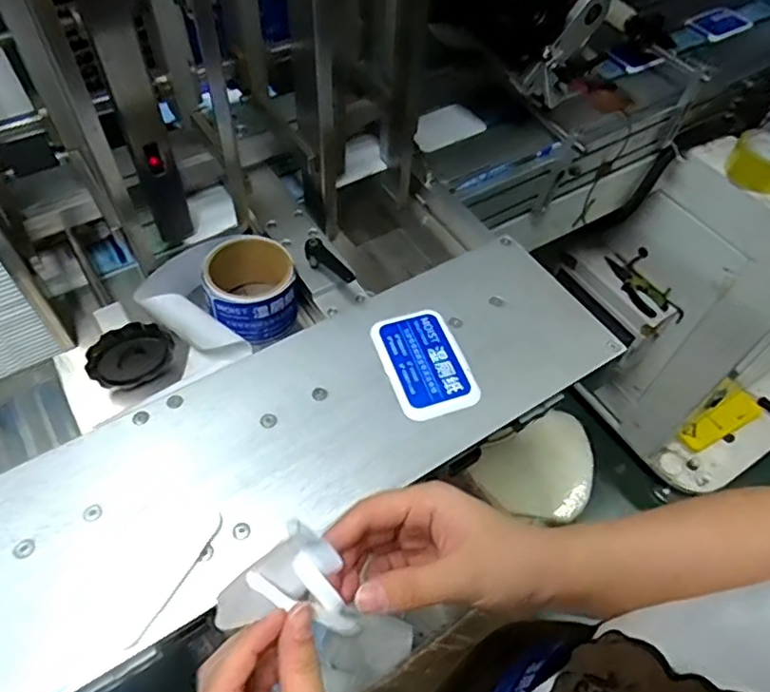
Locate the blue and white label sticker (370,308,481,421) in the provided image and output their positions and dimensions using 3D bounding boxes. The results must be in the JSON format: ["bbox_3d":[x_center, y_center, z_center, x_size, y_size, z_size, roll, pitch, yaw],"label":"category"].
[{"bbox_3d":[0.036,0.015,0.550,0.073,0.004,0.113,-16,58,-14],"label":"blue and white label sticker"}]

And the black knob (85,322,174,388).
[{"bbox_3d":[-0.230,0.008,0.541,0.072,0.060,0.021,-35,63,-24],"label":"black knob"}]

